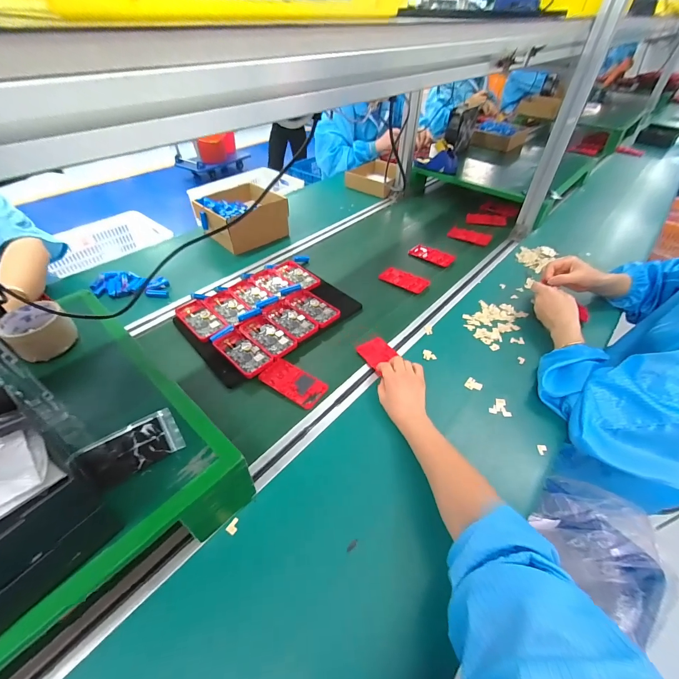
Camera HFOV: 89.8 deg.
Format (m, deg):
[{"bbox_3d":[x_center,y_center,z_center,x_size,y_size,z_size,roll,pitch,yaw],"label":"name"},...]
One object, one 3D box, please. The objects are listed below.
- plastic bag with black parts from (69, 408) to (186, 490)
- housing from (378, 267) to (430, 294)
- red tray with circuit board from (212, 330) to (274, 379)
[{"bbox_3d":[-0.255,0.133,0.416,0.109,0.010,0.068,-29,51,-28],"label":"plastic bag with black parts"},{"bbox_3d":[0.166,-0.153,0.875,0.123,0.013,0.062,27,49,24],"label":"housing"},{"bbox_3d":[-0.190,0.028,0.669,0.120,0.013,0.063,33,52,29],"label":"red tray with circuit board"}]

